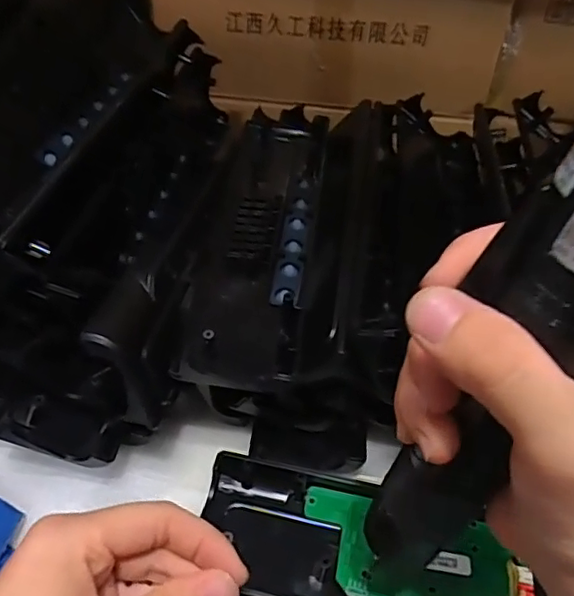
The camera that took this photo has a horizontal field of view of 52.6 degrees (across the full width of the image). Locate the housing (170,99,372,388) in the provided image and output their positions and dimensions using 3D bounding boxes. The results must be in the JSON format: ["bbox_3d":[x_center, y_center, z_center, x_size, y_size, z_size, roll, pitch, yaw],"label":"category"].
[{"bbox_3d":[-0.002,-0.049,0.391,0.092,0.042,0.259,7,44,5],"label":"housing"}]

